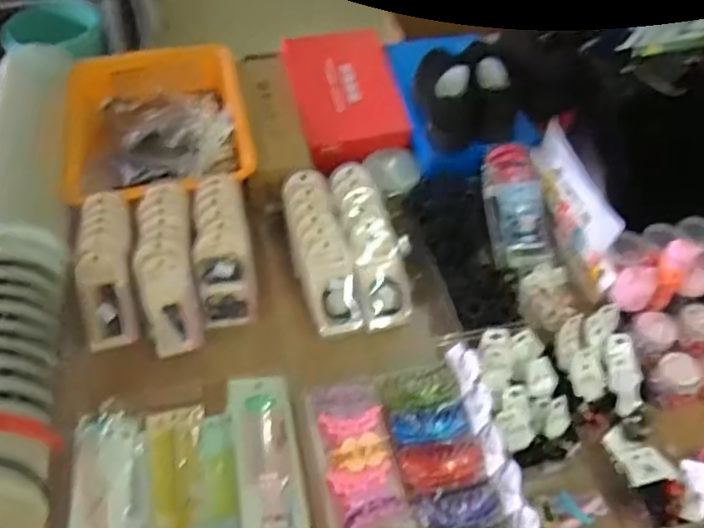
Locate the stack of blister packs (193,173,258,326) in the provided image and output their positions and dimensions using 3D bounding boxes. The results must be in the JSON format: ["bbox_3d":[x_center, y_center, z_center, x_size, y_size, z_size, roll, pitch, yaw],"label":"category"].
[{"bbox_3d":[-0.195,-0.028,0.931,0.082,0.036,0.239,-7,74,-5],"label":"stack of blister packs"}]

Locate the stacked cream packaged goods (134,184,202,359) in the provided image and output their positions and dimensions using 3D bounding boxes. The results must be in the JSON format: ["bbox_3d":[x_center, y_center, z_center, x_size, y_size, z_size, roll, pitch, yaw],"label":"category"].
[{"bbox_3d":[-0.280,0.002,0.911,0.088,0.032,0.261,-7,78,-5],"label":"stacked cream packaged goods"}]

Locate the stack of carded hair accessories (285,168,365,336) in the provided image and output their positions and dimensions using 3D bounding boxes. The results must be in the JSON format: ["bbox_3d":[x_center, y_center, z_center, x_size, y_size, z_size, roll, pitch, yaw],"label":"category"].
[{"bbox_3d":[-0.052,-0.028,0.952,0.080,0.050,0.276,-13,70,-9],"label":"stack of carded hair accessories"}]

